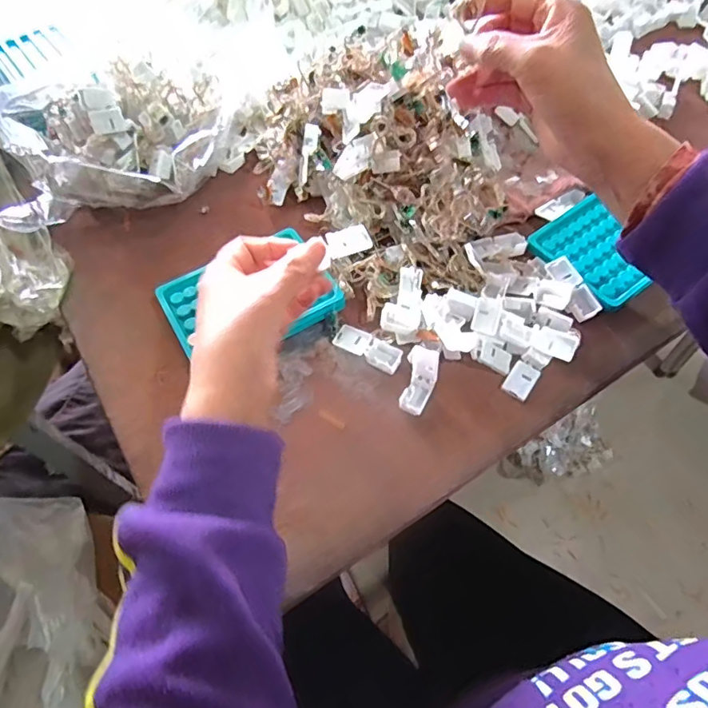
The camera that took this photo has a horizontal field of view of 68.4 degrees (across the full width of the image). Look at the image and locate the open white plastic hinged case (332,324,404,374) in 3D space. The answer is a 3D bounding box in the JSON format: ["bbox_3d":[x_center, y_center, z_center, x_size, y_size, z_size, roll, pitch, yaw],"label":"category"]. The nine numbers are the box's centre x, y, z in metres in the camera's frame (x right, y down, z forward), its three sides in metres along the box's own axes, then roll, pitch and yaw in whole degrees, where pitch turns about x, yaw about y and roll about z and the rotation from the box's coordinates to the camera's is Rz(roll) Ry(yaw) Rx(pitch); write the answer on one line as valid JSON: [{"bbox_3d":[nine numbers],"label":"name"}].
[{"bbox_3d":[0.011,-0.005,0.415,0.056,0.009,0.022,30,65,18],"label":"open white plastic hinged case"}]

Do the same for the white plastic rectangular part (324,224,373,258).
[{"bbox_3d":[-0.003,-0.077,0.355,0.029,0.007,0.017,-15,60,-6],"label":"white plastic rectangular part"}]

